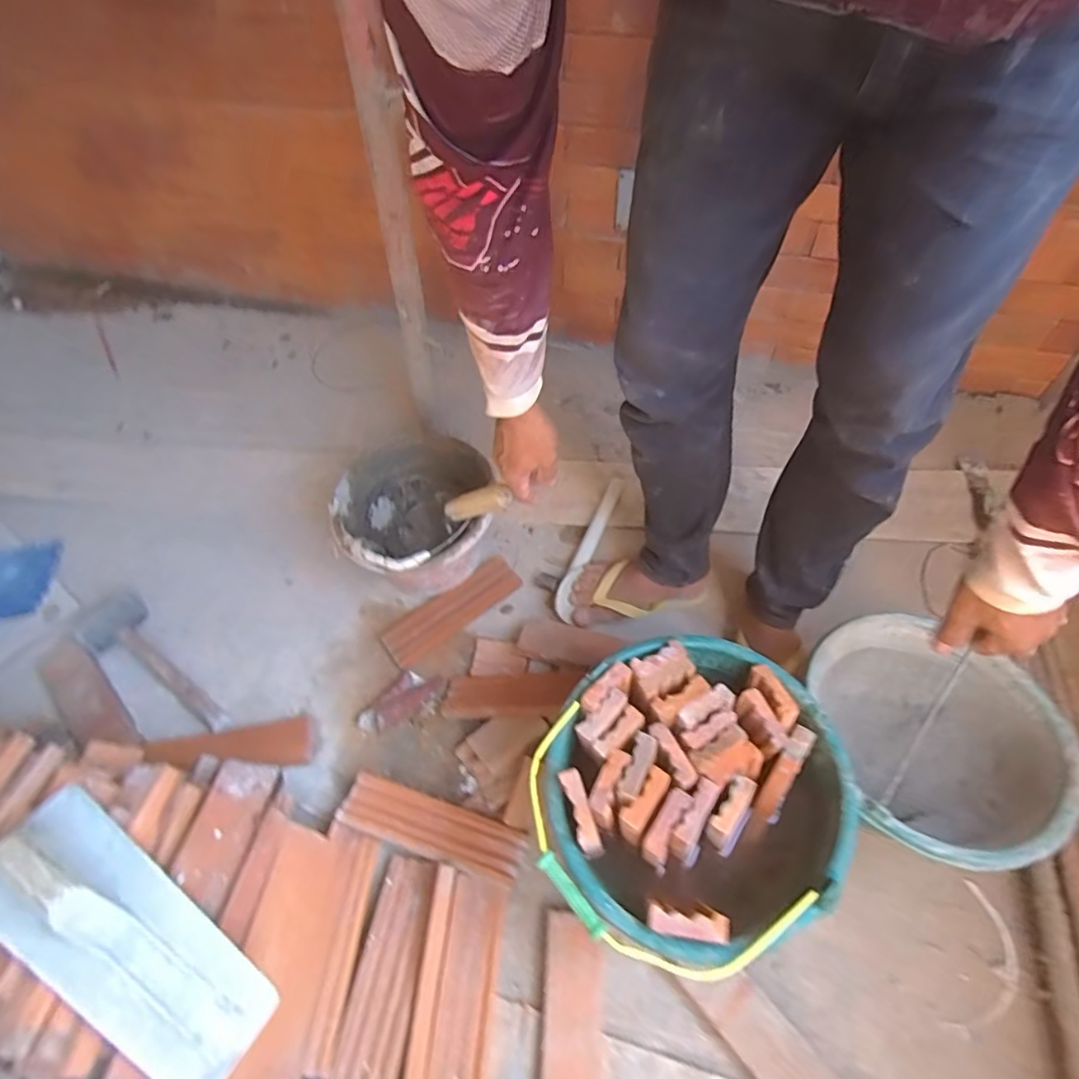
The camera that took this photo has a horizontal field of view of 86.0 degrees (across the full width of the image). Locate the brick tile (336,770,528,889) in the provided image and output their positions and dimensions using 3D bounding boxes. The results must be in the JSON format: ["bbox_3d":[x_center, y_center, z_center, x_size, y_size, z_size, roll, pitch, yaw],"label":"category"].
[{"bbox_3d":[-0.135,0.359,0.720,0.227,0.031,0.065,15,48,11],"label":"brick tile"}]

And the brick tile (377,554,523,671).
[{"bbox_3d":[-0.139,0.115,0.938,0.235,0.018,0.070,-36,61,-22],"label":"brick tile"}]

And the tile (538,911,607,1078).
[{"bbox_3d":[0.033,0.531,0.608,0.066,0.035,0.226,2,54,3],"label":"tile"}]

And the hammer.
[{"bbox_3d":[-0.579,0.187,0.868,0.303,0.041,0.086,32,61,22],"label":"hammer"}]

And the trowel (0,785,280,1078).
[{"bbox_3d":[-0.370,0.331,0.491,0.301,0.085,0.108,25,58,17],"label":"trowel"}]

